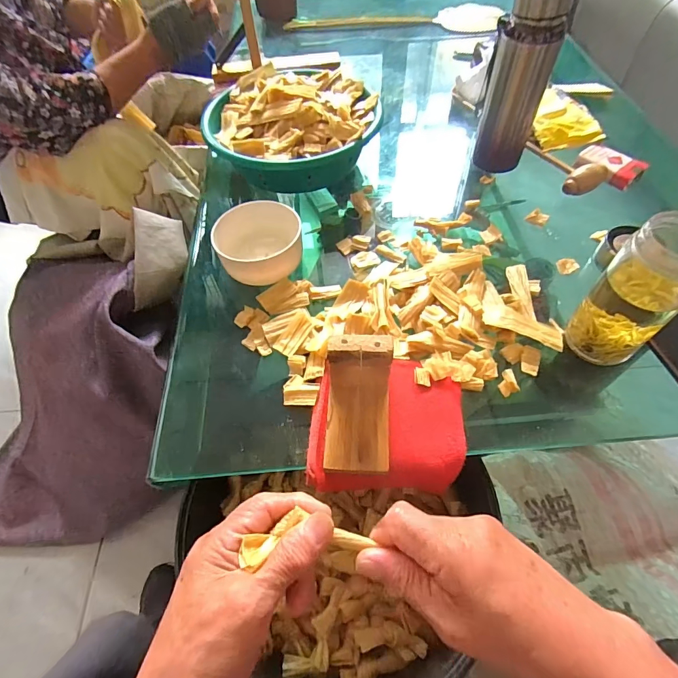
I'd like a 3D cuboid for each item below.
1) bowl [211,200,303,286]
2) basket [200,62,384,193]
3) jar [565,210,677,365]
[{"bbox_3d":[-0.098,-0.121,0.489,0.100,0.047,0.100,-1,57,2],"label":"bowl"},{"bbox_3d":[-0.074,-0.335,0.604,0.246,0.087,0.233,-1,57,2],"label":"basket"},{"bbox_3d":[0.288,-0.043,0.376,0.077,0.148,0.064,-36,62,-19],"label":"jar"}]

